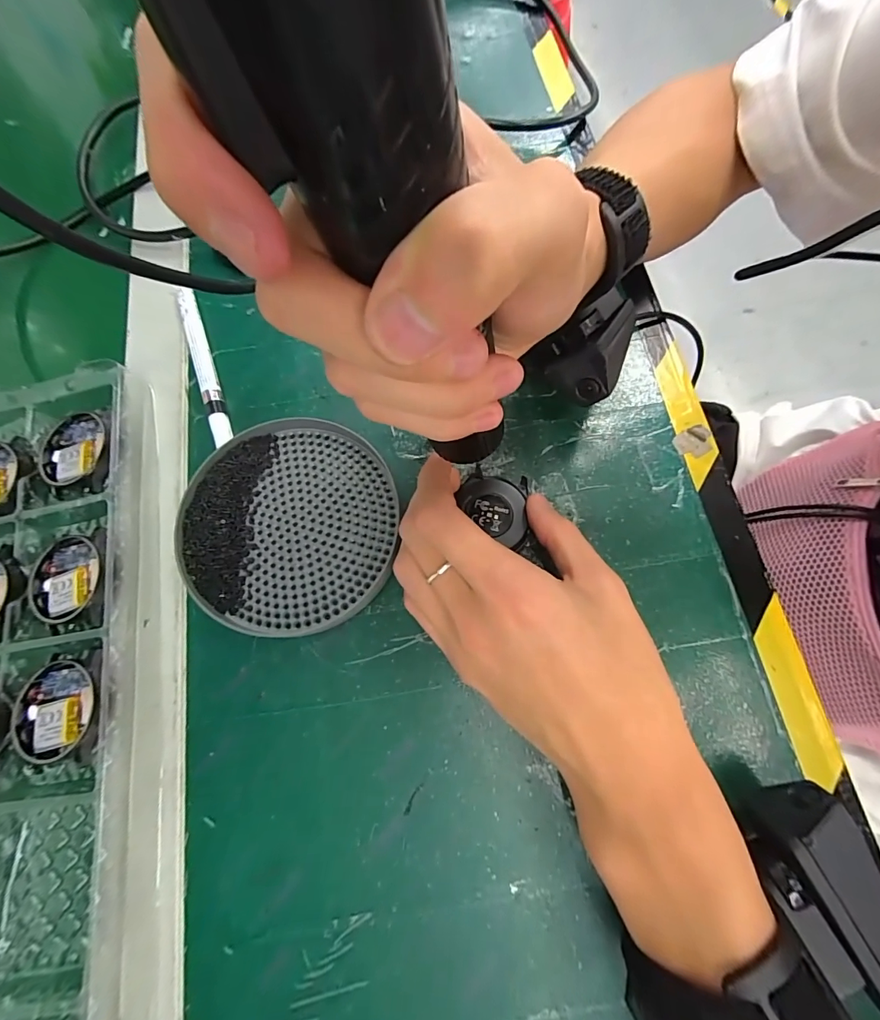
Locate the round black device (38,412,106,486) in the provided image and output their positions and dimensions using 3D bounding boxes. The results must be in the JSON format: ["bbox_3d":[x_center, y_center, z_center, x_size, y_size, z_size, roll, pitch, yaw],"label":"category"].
[{"bbox_3d":[-0.212,-0.035,0.245,0.039,0.009,0.043,2,74,3],"label":"round black device"}]

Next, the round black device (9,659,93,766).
[{"bbox_3d":[-0.188,0.097,0.208,0.043,0.009,0.043,-1,74,2],"label":"round black device"}]

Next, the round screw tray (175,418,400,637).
[{"bbox_3d":[-0.078,0.006,0.229,0.108,0.016,0.114,-1,74,2],"label":"round screw tray"}]

